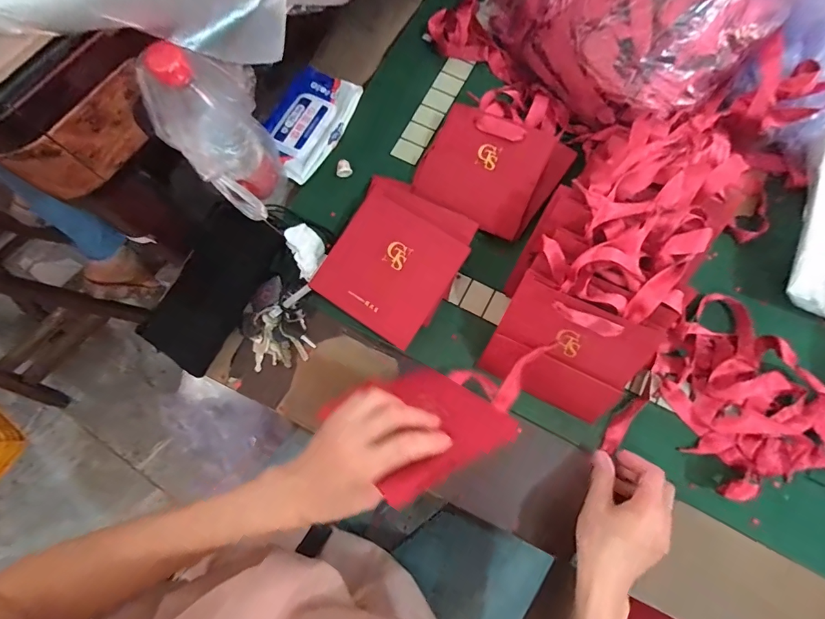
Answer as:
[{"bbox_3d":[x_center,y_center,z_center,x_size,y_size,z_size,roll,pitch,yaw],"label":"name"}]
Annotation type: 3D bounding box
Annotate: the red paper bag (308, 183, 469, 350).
[{"bbox_3d":[-0.028,-0.049,0.482,0.140,0.007,0.141,34,87,10],"label":"red paper bag"}]

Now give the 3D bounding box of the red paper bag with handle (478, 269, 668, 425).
[{"bbox_3d":[0.154,0.044,0.417,0.138,0.014,0.119,26,119,9],"label":"red paper bag with handle"}]

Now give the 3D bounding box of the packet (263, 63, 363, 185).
[{"bbox_3d":[-0.148,-0.261,0.568,0.104,0.021,0.167,28,77,8],"label":"packet"}]

